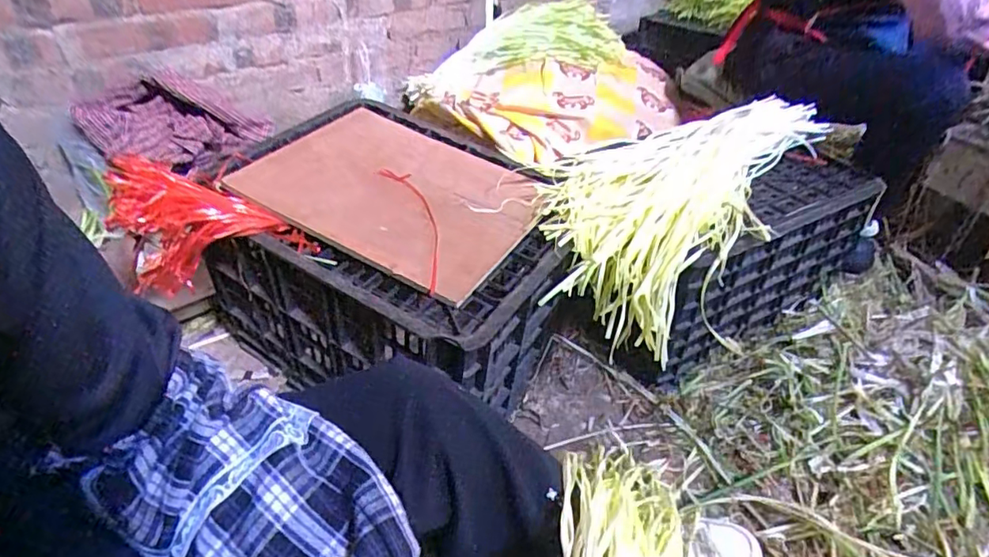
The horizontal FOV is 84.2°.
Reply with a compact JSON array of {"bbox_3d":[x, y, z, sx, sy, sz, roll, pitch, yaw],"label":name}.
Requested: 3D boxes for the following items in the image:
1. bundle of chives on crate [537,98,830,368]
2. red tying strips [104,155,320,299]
[{"bbox_3d":[0.324,-0.139,0.887,0.683,0.128,0.273,-30,49,-33],"label":"bundle of chives on crate"},{"bbox_3d":[-0.344,-0.074,0.680,0.214,0.130,0.097,-10,41,-14],"label":"red tying strips"}]

